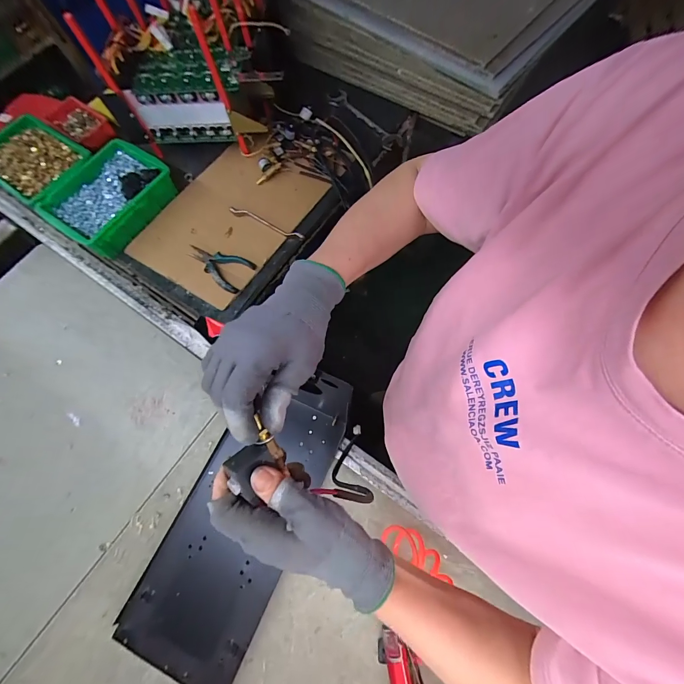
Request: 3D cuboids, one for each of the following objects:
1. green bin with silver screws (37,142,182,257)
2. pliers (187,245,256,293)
[{"bbox_3d":[-0.511,-0.318,0.760,0.168,0.072,0.246,36,76,13],"label":"green bin with silver screws"},{"bbox_3d":[-0.268,-0.162,0.720,0.145,0.020,0.079,23,73,10],"label":"pliers"}]

